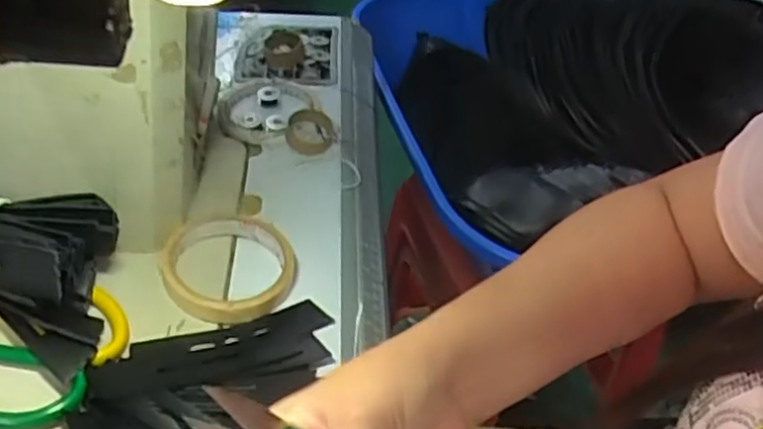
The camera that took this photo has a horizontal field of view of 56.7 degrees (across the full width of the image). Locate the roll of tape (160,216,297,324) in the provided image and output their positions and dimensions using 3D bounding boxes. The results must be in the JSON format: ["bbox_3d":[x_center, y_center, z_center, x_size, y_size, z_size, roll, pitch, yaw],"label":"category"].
[{"bbox_3d":[-0.107,0.035,0.500,0.090,0.025,0.087,2,42,-2],"label":"roll of tape"}]

